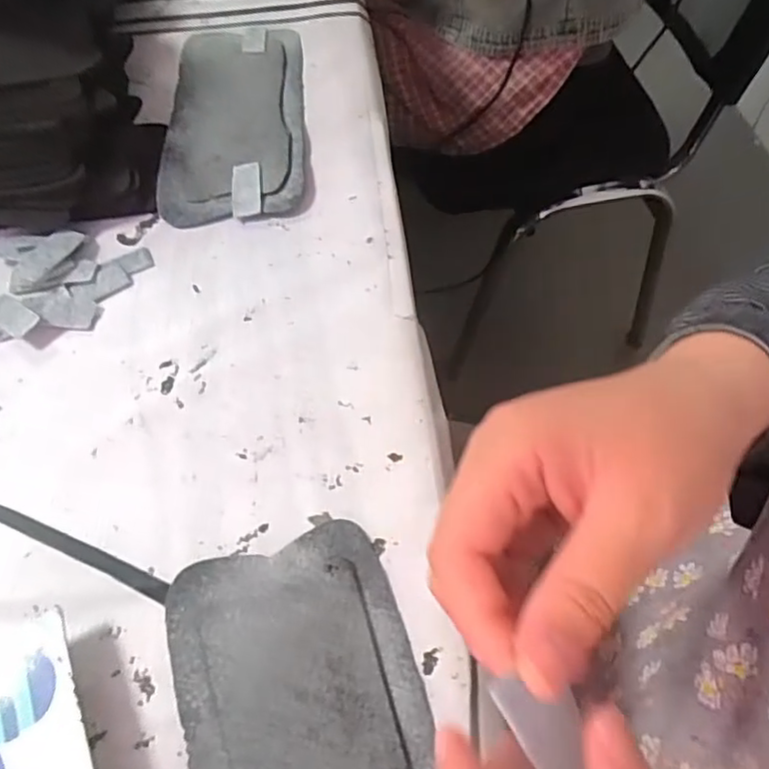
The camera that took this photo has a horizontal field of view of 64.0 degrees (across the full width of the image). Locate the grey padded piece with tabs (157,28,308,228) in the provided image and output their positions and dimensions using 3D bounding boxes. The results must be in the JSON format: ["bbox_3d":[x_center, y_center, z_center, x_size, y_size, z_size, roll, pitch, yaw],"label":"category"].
[{"bbox_3d":[-0.114,-0.212,0.473,0.101,0.010,0.240,-5,58,-2],"label":"grey padded piece with tabs"}]

